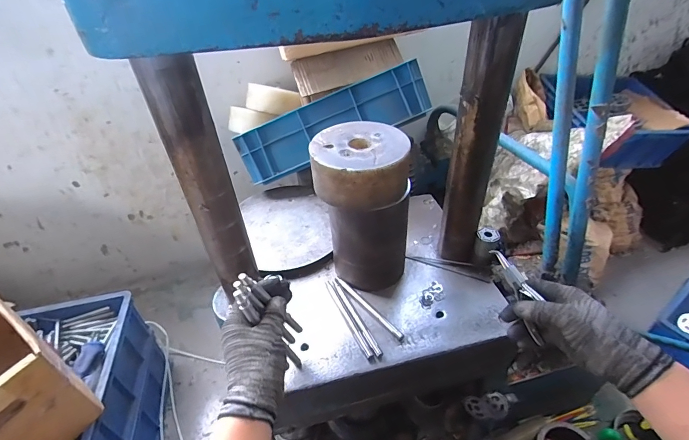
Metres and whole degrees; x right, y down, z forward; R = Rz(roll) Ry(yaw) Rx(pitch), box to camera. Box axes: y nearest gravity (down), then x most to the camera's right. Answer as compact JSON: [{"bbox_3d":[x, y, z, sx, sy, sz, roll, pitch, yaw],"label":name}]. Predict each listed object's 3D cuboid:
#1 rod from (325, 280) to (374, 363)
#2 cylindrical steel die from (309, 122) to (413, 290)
[{"bbox_3d":[0.005,0.160,0.611,0.011,0.007,0.162,-19,42,-17],"label":"rod"},{"bbox_3d":[0.032,-0.016,0.620,0.144,0.243,0.138,0,40,5],"label":"cylindrical steel die"}]

